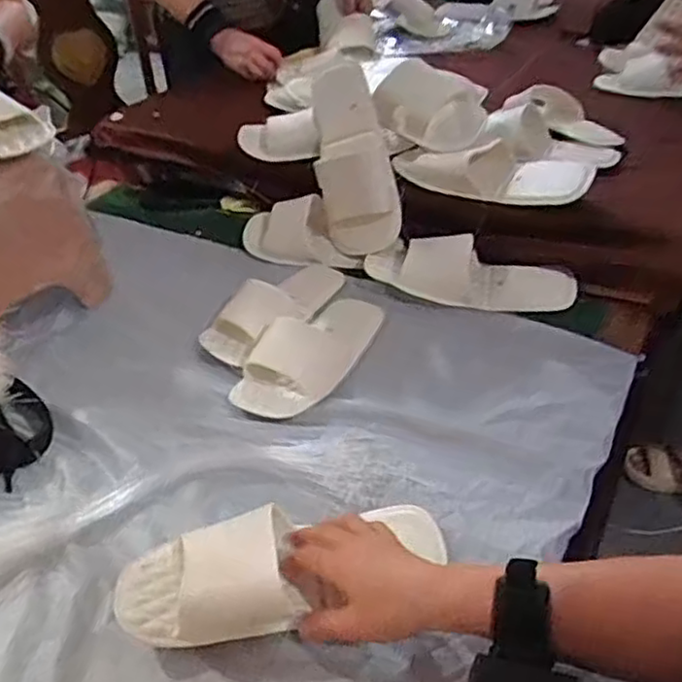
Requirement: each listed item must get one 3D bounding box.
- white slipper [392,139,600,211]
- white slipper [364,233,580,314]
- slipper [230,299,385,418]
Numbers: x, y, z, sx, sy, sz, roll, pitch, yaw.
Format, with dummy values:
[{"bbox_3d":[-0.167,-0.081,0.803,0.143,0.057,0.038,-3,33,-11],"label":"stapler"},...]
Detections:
[{"bbox_3d":[0.197,-0.225,0.939,0.265,0.051,0.100,9,40,16],"label":"white slipper"},{"bbox_3d":[0.167,-0.089,0.924,0.276,0.046,0.106,14,41,21],"label":"white slipper"},{"bbox_3d":[-0.028,0.001,0.815,0.099,0.056,0.234,25,46,32],"label":"slipper"}]

